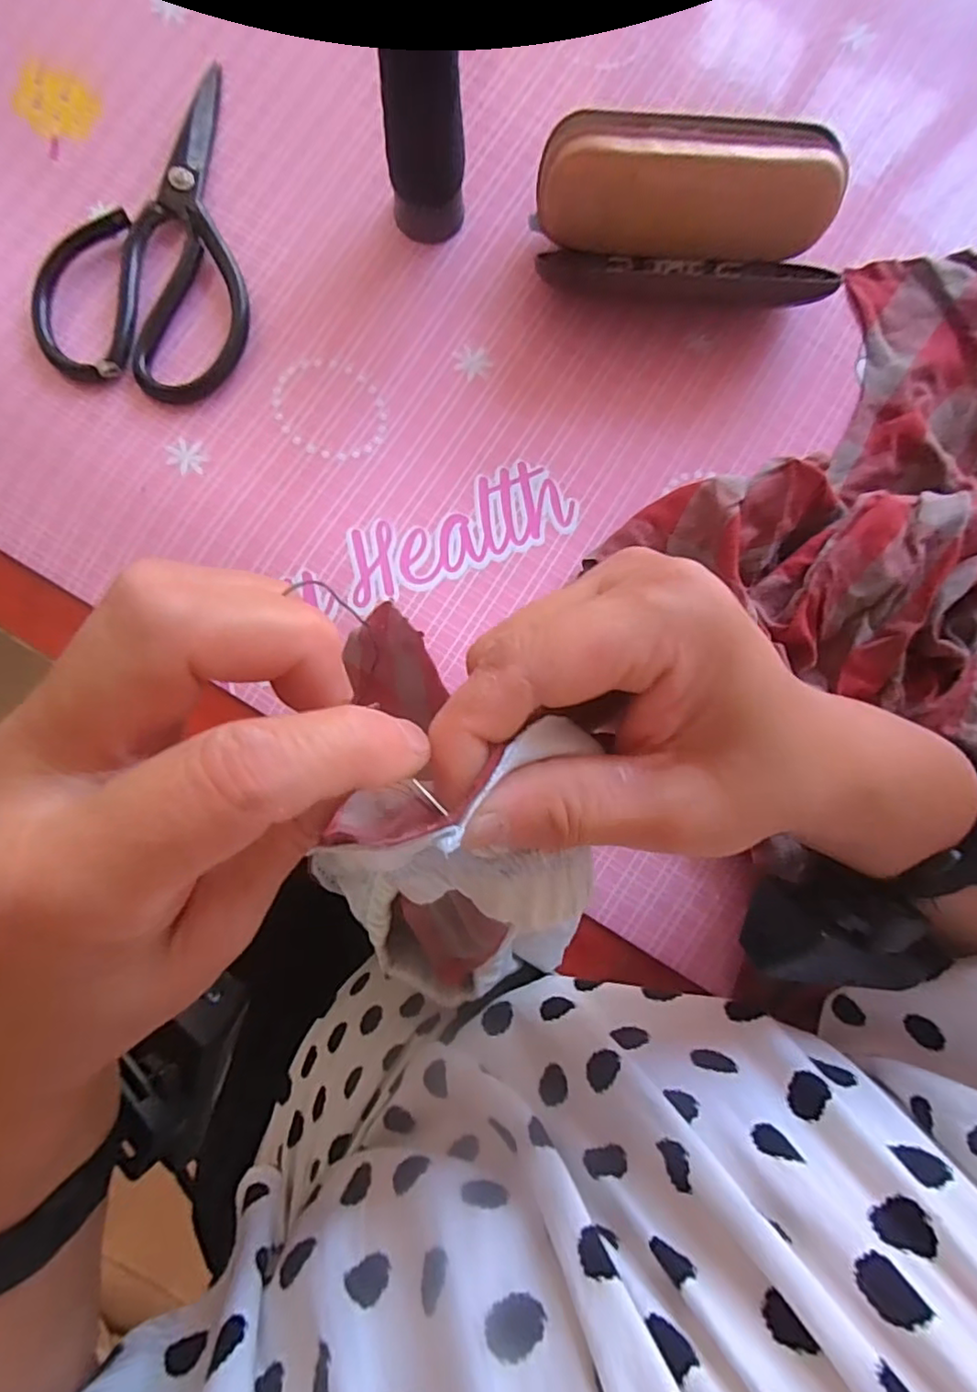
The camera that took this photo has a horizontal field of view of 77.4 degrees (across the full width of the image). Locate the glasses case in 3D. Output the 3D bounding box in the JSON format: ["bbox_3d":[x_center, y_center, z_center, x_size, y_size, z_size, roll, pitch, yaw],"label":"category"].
[{"bbox_3d":[0.107,-0.261,0.326,0.160,0.056,0.073,4,86,-2],"label":"glasses case"}]

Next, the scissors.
[{"bbox_3d":[-0.183,-0.253,0.331,0.103,0.013,0.183,2,86,-2],"label":"scissors"}]

